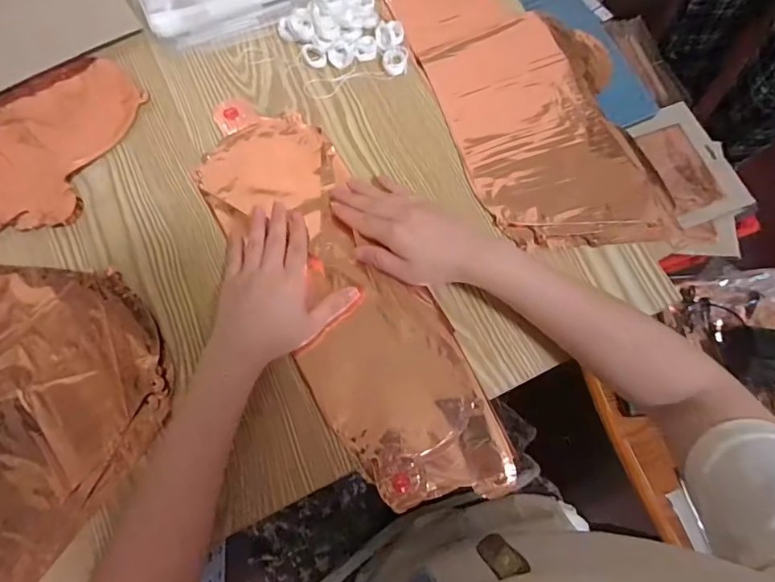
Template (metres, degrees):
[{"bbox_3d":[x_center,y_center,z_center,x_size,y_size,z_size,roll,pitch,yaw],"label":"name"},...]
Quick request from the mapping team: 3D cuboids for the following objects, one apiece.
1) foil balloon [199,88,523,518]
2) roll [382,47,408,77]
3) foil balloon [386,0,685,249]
[{"bbox_3d":[-0.044,-0.003,0.441,0.131,0.013,0.427,-29,78,-10],"label":"foil balloon"},{"bbox_3d":[0.008,-0.244,0.507,0.027,0.008,0.031,2,73,-1],"label":"roll"},{"bbox_3d":[0.143,-0.230,0.507,0.200,0.010,0.412,-21,75,-8],"label":"foil balloon"}]

